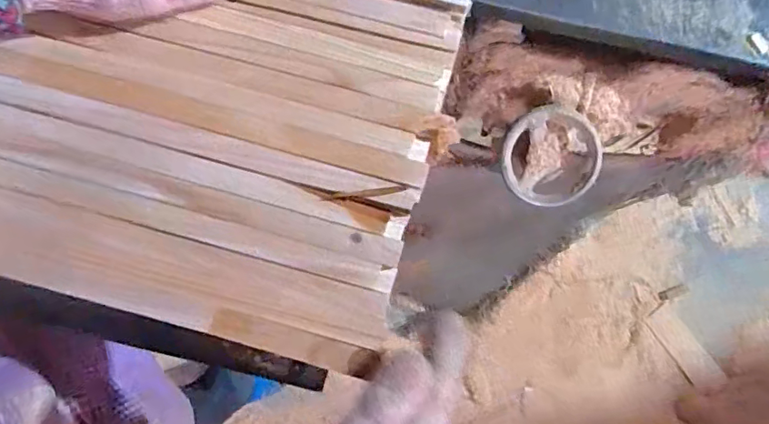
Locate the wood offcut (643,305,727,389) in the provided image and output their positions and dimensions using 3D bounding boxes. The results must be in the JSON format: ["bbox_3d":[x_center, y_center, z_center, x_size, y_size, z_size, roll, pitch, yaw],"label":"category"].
[{"bbox_3d":[0.674,0.308,1.158,0.071,0.017,0.198,-35,83,-4],"label":"wood offcut"}]

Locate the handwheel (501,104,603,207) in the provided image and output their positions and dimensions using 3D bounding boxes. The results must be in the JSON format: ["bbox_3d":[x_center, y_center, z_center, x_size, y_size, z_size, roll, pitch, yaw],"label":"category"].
[{"bbox_3d":[0.168,-0.056,0.523,0.095,0.039,0.095,2,98,11],"label":"handwheel"}]

